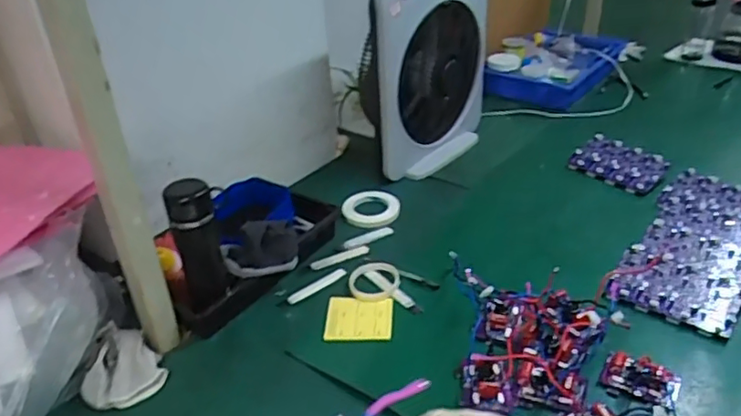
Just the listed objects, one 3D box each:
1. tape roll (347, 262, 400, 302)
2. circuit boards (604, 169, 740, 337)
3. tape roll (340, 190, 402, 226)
[{"bbox_3d":[0.008,0.128,1.062,0.088,0.012,0.095,-3,33,2],"label":"tape roll"},{"bbox_3d":[0.607,0.064,1.099,0.199,0.038,0.431,19,39,31],"label":"circuit boards"},{"bbox_3d":[0.000,-0.001,1.271,0.122,0.020,0.122,-3,33,2],"label":"tape roll"}]

